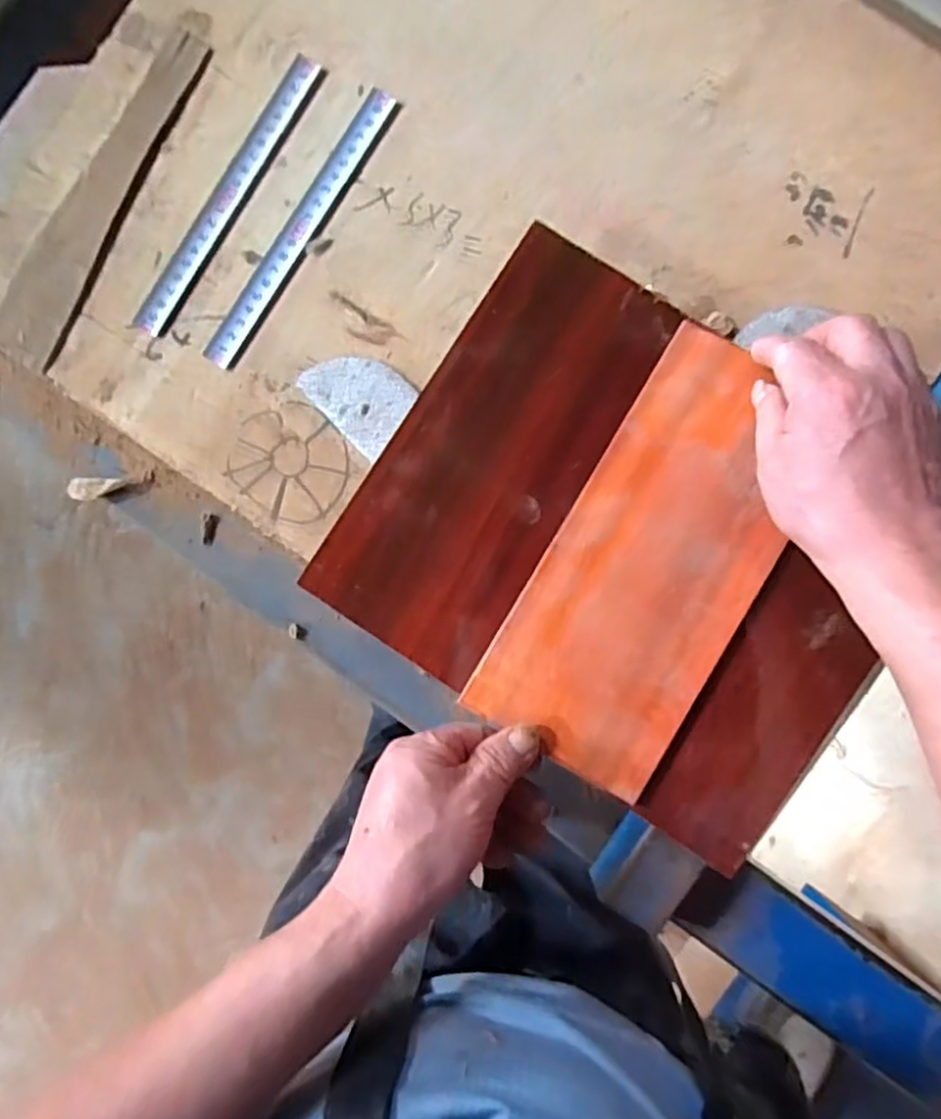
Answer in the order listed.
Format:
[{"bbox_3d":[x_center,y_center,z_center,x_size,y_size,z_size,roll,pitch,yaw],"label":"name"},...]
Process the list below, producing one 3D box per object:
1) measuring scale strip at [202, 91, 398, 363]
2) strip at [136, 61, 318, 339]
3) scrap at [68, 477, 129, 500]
[{"bbox_3d":[-0.108,-0.209,0.436,0.017,0.004,0.199,32,89,4],"label":"measuring scale strip"},{"bbox_3d":[-0.156,-0.231,0.441,0.020,0.004,0.199,32,91,4],"label":"strip"},{"bbox_3d":[-0.244,-0.047,0.452,0.039,0.008,0.015,0,87,3],"label":"scrap"}]

